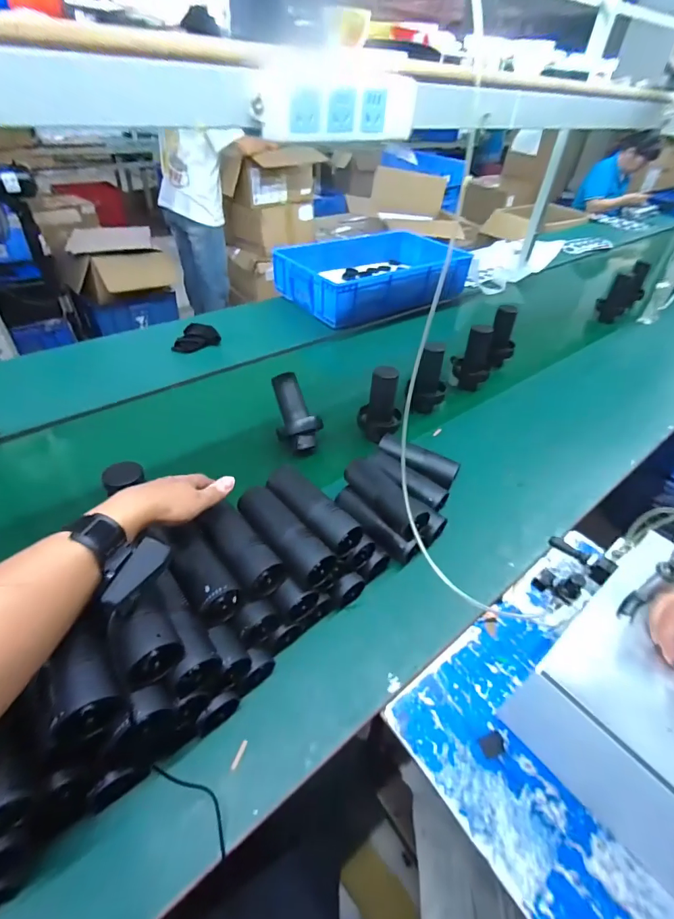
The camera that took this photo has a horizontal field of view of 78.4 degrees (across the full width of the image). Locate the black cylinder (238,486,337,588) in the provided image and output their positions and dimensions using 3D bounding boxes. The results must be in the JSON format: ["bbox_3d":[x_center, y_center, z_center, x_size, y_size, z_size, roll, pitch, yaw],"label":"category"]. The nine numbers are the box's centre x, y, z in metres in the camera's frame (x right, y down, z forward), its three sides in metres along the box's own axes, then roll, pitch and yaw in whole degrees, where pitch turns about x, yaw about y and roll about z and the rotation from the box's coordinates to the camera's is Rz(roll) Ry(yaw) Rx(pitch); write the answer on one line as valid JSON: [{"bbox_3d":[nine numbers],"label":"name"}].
[{"bbox_3d":[-0.075,0.102,0.564,0.163,0.049,0.059,34,51,27],"label":"black cylinder"}]

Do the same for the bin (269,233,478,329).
[{"bbox_3d":[0.137,-0.688,1.522,0.663,0.133,0.409,-25,51,-28],"label":"bin"}]

